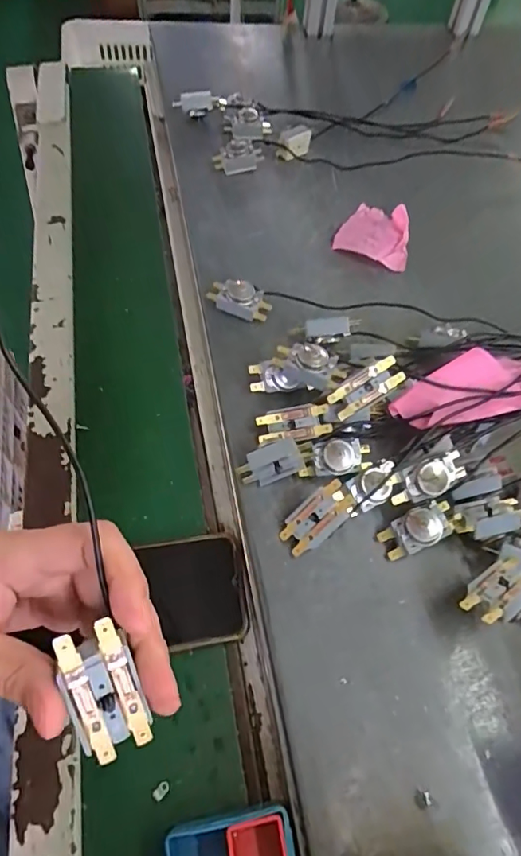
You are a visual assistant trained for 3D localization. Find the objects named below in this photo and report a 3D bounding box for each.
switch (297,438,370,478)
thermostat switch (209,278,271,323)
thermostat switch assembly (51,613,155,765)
[{"bbox_3d":[0.059,0.024,0.379,0.057,0.019,0.025,-7,60,-8],"label":"switch"},{"bbox_3d":[-0.020,-0.122,0.468,0.055,0.031,0.027,24,61,10],"label":"thermostat switch"},{"bbox_3d":[-0.061,0.105,0.192,0.026,0.059,0.011,-13,16,-7],"label":"thermostat switch assembly"}]

